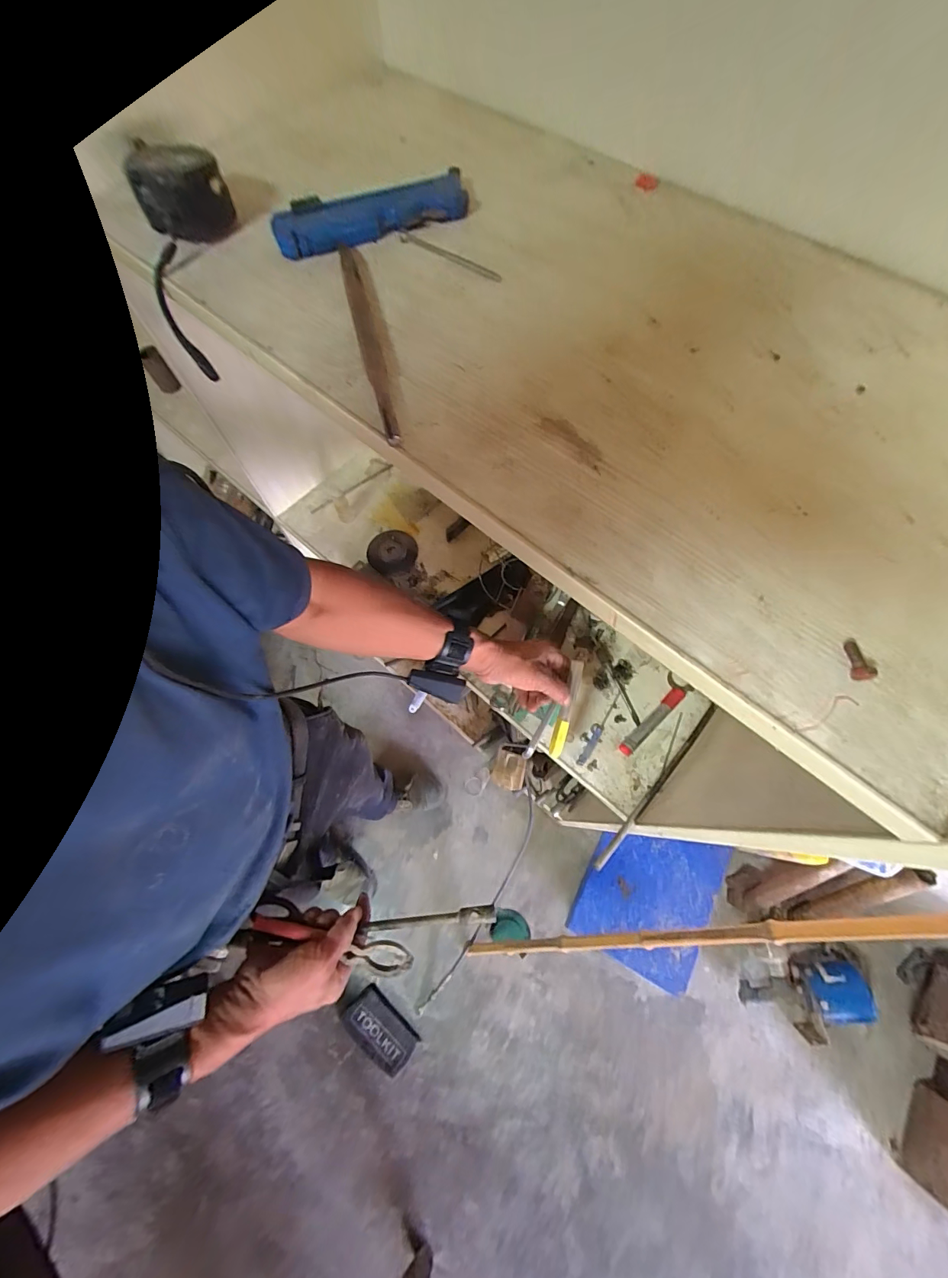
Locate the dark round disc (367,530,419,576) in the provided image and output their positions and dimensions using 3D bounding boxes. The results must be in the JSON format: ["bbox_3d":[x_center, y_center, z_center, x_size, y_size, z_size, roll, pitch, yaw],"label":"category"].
[{"bbox_3d":[-0.147,-0.158,0.788,0.089,0.015,0.087,0,68,1],"label":"dark round disc"}]

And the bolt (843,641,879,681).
[{"bbox_3d":[0.202,0.010,0.229,0.008,0.008,0.022,3,68,2],"label":"bolt"}]

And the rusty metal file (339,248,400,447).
[{"bbox_3d":[-0.078,-0.222,0.324,0.015,0.009,0.206,-14,68,-5],"label":"rusty metal file"}]

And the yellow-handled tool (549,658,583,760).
[{"bbox_3d":[0.124,0.094,0.586,0.018,0.015,0.131,16,86,7],"label":"yellow-handled tool"}]

